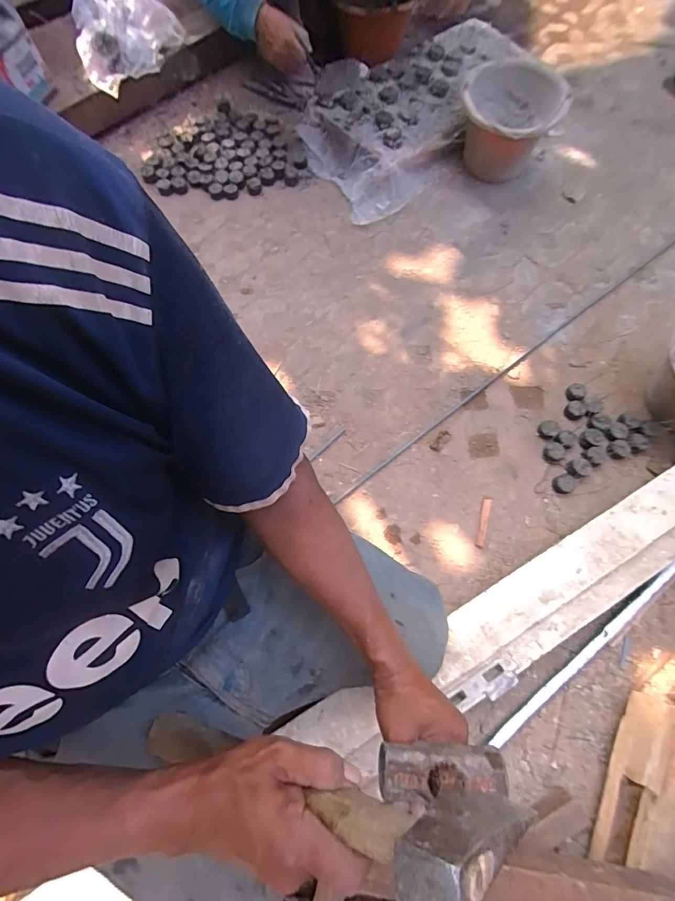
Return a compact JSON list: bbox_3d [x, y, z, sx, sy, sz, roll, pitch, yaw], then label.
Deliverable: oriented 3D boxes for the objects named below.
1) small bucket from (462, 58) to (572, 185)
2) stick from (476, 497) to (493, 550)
[{"bbox_3d":[0.423,-0.823,1.044,0.242,0.177,0.292,22,74,9],"label":"small bucket"},{"bbox_3d":[0.273,0.135,0.770,0.017,0.004,0.095,16,73,7],"label":"stick"}]

